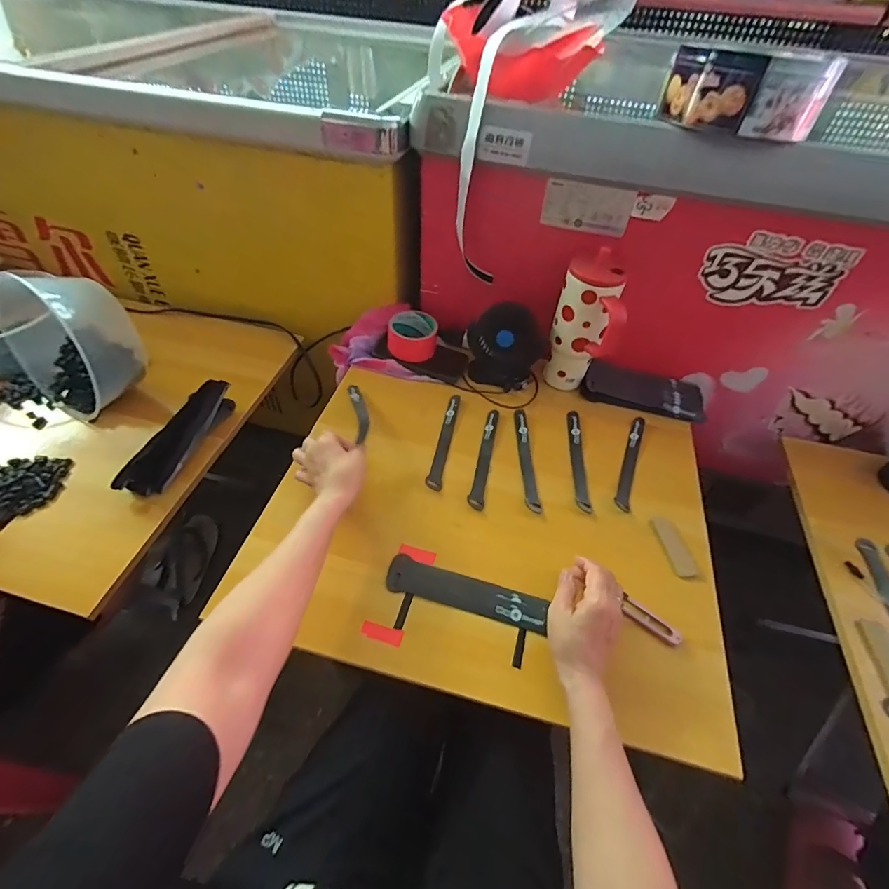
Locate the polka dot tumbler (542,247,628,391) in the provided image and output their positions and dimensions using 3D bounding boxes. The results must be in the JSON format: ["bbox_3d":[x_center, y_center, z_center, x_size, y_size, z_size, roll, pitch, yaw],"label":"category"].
[{"bbox_3d":[0.220,-0.179,0.710,0.095,0.217,0.103,16,50,10],"label":"polka dot tumbler"}]

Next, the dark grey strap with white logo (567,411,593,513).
[{"bbox_3d":[0.206,0.019,0.689,0.020,0.007,0.198,7,49,1],"label":"dark grey strap with white logo"}]

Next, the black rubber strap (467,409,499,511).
[{"bbox_3d":[0.064,0.016,0.682,0.023,0.009,0.190,12,49,7],"label":"black rubber strap"}]

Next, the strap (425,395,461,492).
[{"bbox_3d":[0.003,-0.009,0.700,0.022,0.008,0.194,11,49,5],"label":"strap"}]

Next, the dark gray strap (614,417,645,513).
[{"bbox_3d":[0.289,0.026,0.693,0.022,0.006,0.189,21,52,11],"label":"dark gray strap"}]

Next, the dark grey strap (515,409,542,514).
[{"bbox_3d":[0.125,0.018,0.684,0.021,0.006,0.194,2,49,-3],"label":"dark grey strap"}]

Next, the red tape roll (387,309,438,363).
[{"bbox_3d":[-0.057,-0.196,0.803,0.085,0.051,0.081,2,49,-2],"label":"red tape roll"}]

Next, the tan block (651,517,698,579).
[{"bbox_3d":[0.305,0.136,0.594,0.027,0.004,0.088,-4,49,-8],"label":"tan block"}]

